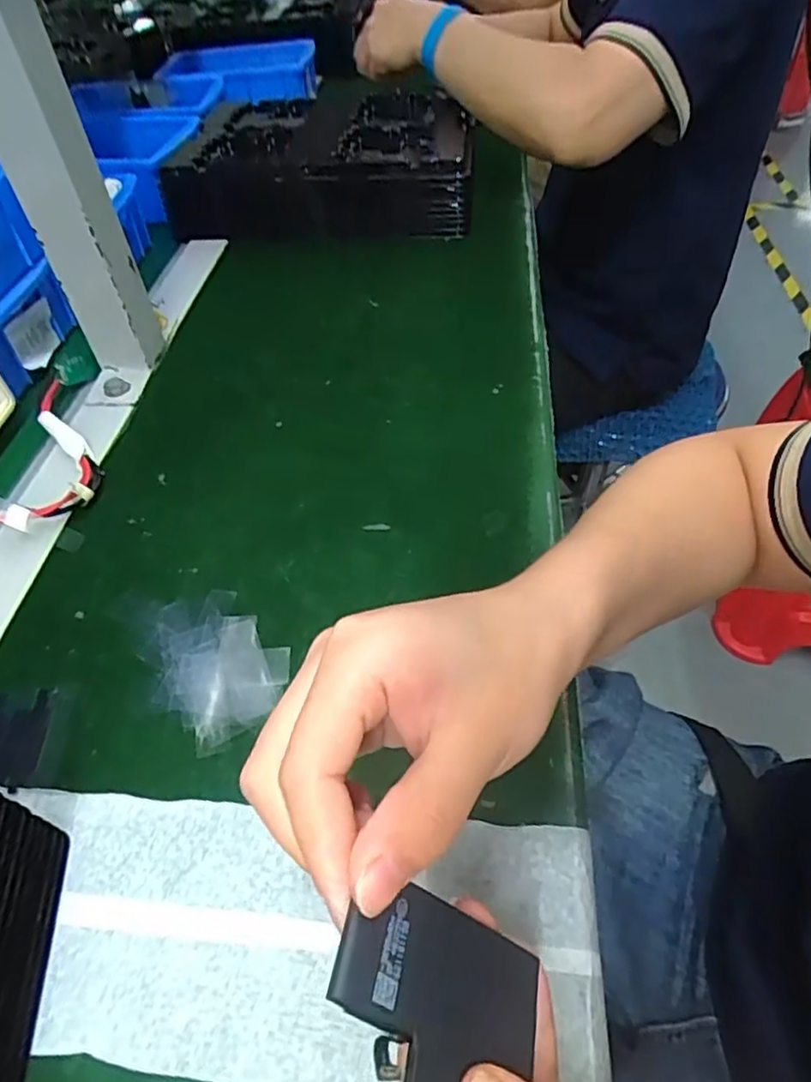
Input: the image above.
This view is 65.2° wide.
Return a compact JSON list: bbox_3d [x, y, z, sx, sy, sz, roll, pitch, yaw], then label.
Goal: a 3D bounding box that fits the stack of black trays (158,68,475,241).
[{"bbox_3d":[-0.077,-0.381,0.643,0.282,0.078,0.206,2,50,5],"label":"stack of black trays"}]

